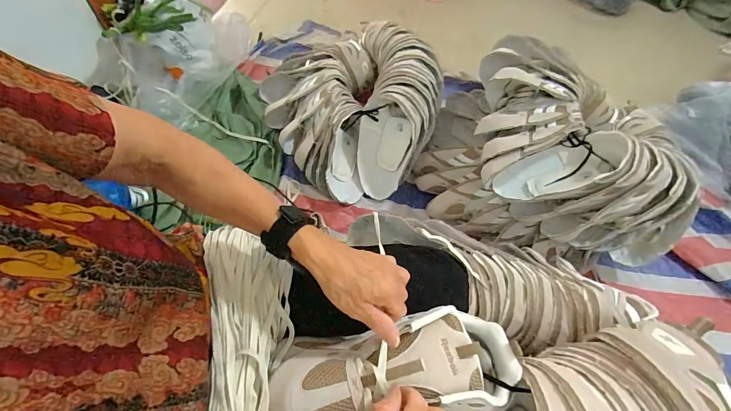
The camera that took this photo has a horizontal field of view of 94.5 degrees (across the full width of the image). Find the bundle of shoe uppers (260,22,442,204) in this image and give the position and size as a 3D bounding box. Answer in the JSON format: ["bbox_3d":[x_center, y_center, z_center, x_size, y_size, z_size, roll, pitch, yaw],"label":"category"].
[{"bbox_3d":[-0.017,-0.262,0.885,0.418,0.167,0.426,2,58,-3],"label":"bundle of shoe uppers"}]

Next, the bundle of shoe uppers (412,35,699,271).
[{"bbox_3d":[0.410,-0.118,0.764,0.513,0.258,0.400,24,60,11],"label":"bundle of shoe uppers"}]

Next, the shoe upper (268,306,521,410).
[{"bbox_3d":[0.032,0.176,0.357,0.257,0.065,0.102,-6,59,-4],"label":"shoe upper"}]

